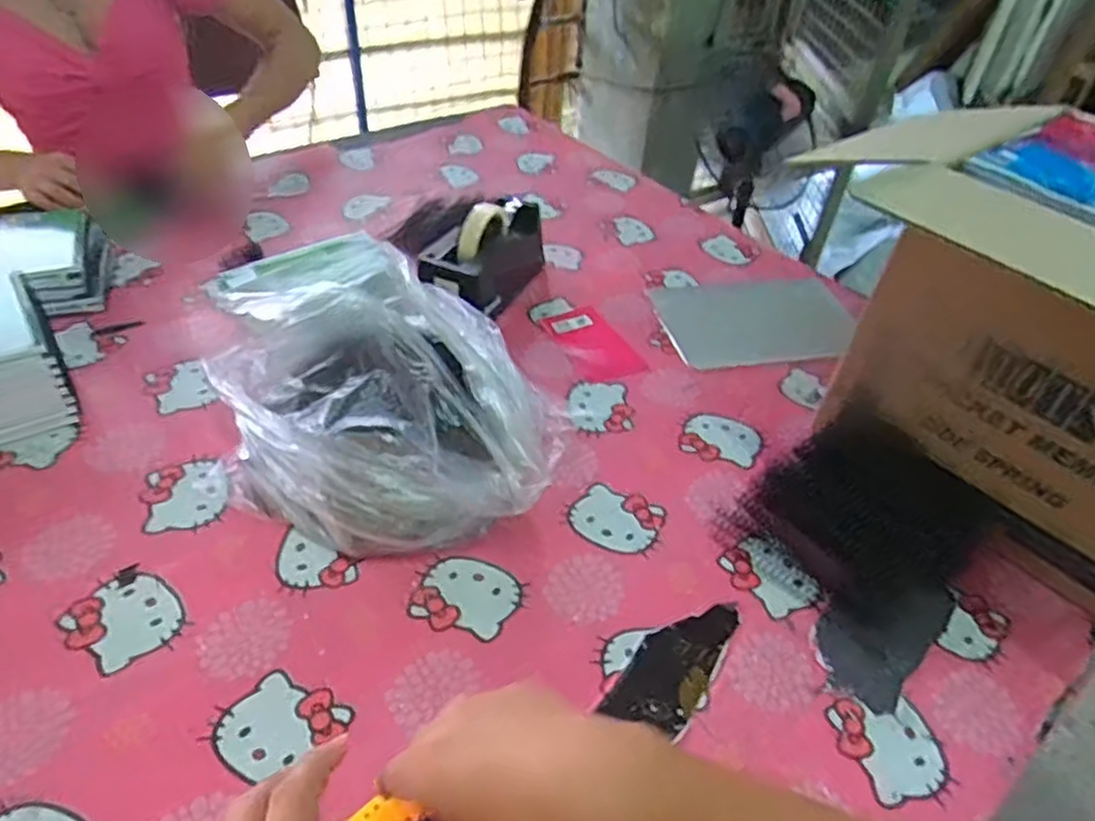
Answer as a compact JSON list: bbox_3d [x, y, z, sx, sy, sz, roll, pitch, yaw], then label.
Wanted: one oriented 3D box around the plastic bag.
[{"bbox_3d":[-0.138,-0.029,0.631,0.301,0.184,0.256,11,43,6],"label":"plastic bag"}]

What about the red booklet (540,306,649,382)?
[{"bbox_3d":[0.056,-0.079,0.844,0.075,0.009,0.132,-20,48,-25],"label":"red booklet"}]

